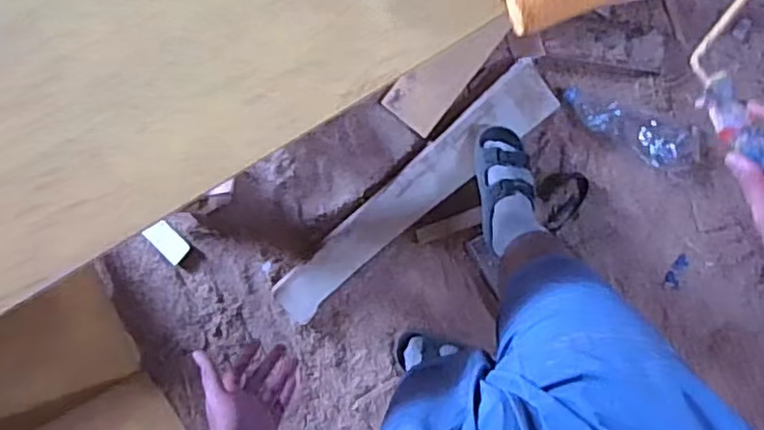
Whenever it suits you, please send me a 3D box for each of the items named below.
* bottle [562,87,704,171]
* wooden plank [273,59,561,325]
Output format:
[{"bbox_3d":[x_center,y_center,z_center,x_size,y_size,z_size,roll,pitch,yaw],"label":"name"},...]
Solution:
[{"bbox_3d":[0.551,-0.196,1.431,0.314,0.069,0.112,25,89,4],"label":"bottle"},{"bbox_3d":[0.064,-0.046,1.444,0.756,0.029,0.122,-41,93,5],"label":"wooden plank"}]

